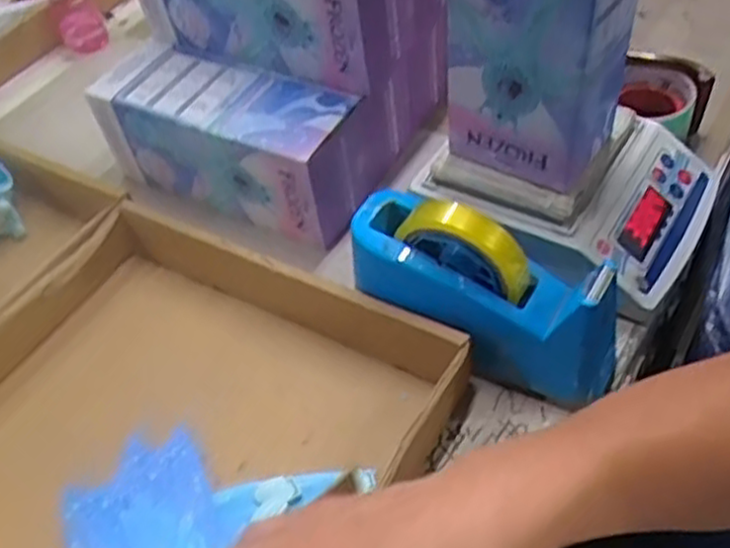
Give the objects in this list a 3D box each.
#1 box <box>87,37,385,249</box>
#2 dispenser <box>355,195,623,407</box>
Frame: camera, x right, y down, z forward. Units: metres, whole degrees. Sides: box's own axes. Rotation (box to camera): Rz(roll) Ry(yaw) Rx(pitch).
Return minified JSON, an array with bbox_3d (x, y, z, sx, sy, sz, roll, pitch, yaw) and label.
[{"bbox_3d":[-0.125,-0.127,0.699,0.254,0.106,0.095,20,53,22],"label":"box"},{"bbox_3d":[0.086,0.006,0.528,0.214,0.110,0.073,33,58,13],"label":"dispenser"}]

